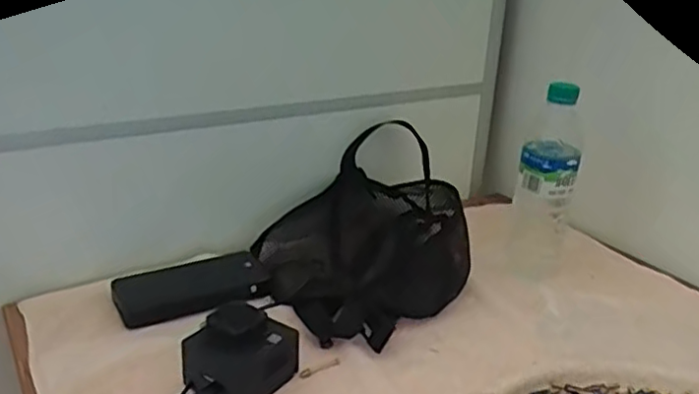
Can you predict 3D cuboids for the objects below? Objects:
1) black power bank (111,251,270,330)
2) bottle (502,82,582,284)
[{"bbox_3d":[-0.164,0.096,0.683,0.149,0.020,0.084,-10,26,-30],"label":"black power bank"},{"bbox_3d":[0.216,-0.013,0.720,0.067,0.207,0.070,10,23,16],"label":"bottle"}]

